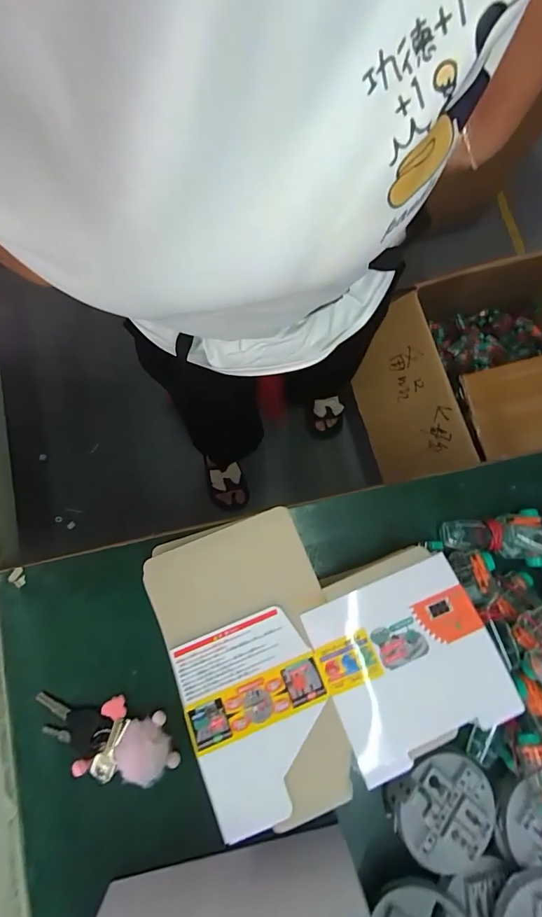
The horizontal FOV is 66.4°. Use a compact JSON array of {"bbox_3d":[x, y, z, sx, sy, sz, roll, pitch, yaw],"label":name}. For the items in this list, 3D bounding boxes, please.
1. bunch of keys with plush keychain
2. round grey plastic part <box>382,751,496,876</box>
[{"bbox_3d":[-0.178,0.301,0.439,0.153,0.034,0.072,8,79,1],"label":"bunch of keys with plush keychain"},{"bbox_3d":[0.180,0.364,0.426,0.100,0.031,0.112,-37,81,-7],"label":"round grey plastic part"}]

